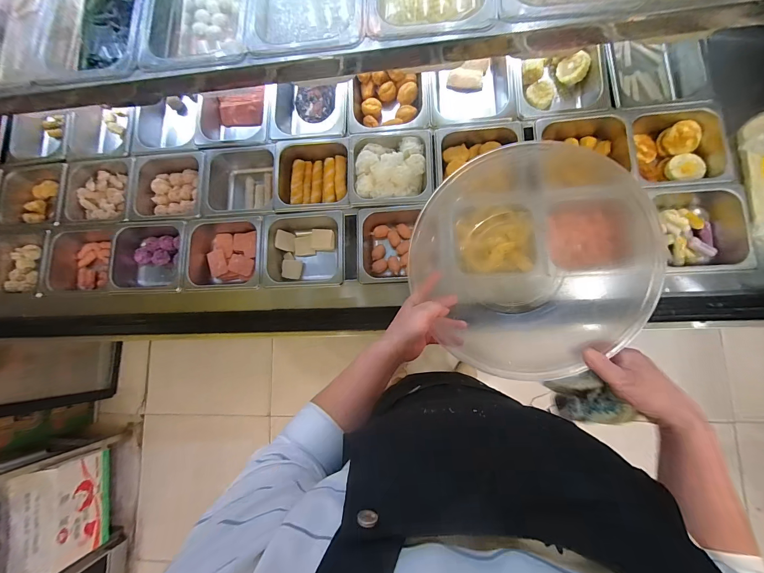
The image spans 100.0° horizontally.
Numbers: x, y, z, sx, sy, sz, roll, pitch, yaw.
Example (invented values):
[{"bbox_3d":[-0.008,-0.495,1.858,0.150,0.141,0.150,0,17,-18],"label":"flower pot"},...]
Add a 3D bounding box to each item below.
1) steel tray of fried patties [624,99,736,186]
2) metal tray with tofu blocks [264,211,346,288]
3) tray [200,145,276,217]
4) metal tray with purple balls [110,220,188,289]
[{"bbox_3d":[0.553,-0.265,0.622,0.169,0.061,0.154,-6,83,6],"label":"steel tray of fried patties"},{"bbox_3d":[-0.159,-0.076,0.695,0.171,0.084,0.148,-2,83,6],"label":"metal tray with tofu blocks"},{"bbox_3d":[-0.307,-0.237,0.738,0.172,0.090,0.186,-3,83,6],"label":"tray"},{"bbox_3d":[-0.510,-0.062,0.723,0.181,0.064,0.158,0,83,7],"label":"metal tray with purple balls"}]

